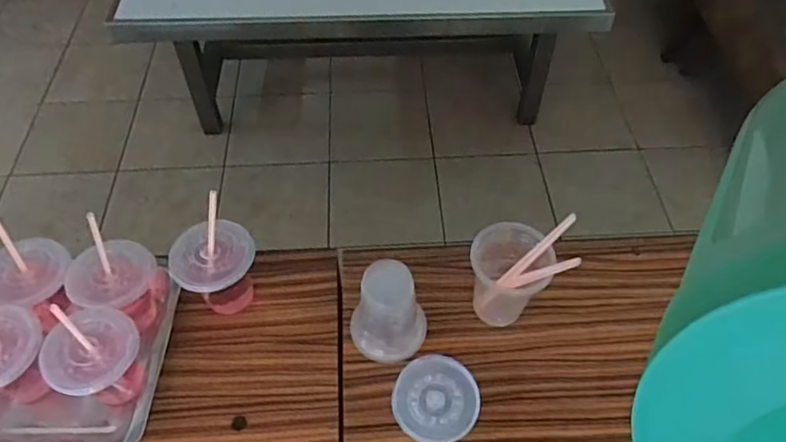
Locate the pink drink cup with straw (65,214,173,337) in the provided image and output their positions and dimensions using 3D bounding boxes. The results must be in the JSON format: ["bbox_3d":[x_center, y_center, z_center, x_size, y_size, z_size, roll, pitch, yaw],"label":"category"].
[{"bbox_3d":[-0.316,0.060,0.656,0.085,0.154,0.082,0,53,0],"label":"pink drink cup with straw"}]

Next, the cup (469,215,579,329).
[{"bbox_3d":[0.142,0.049,0.670,0.093,0.140,0.075,-25,57,-17],"label":"cup"}]

